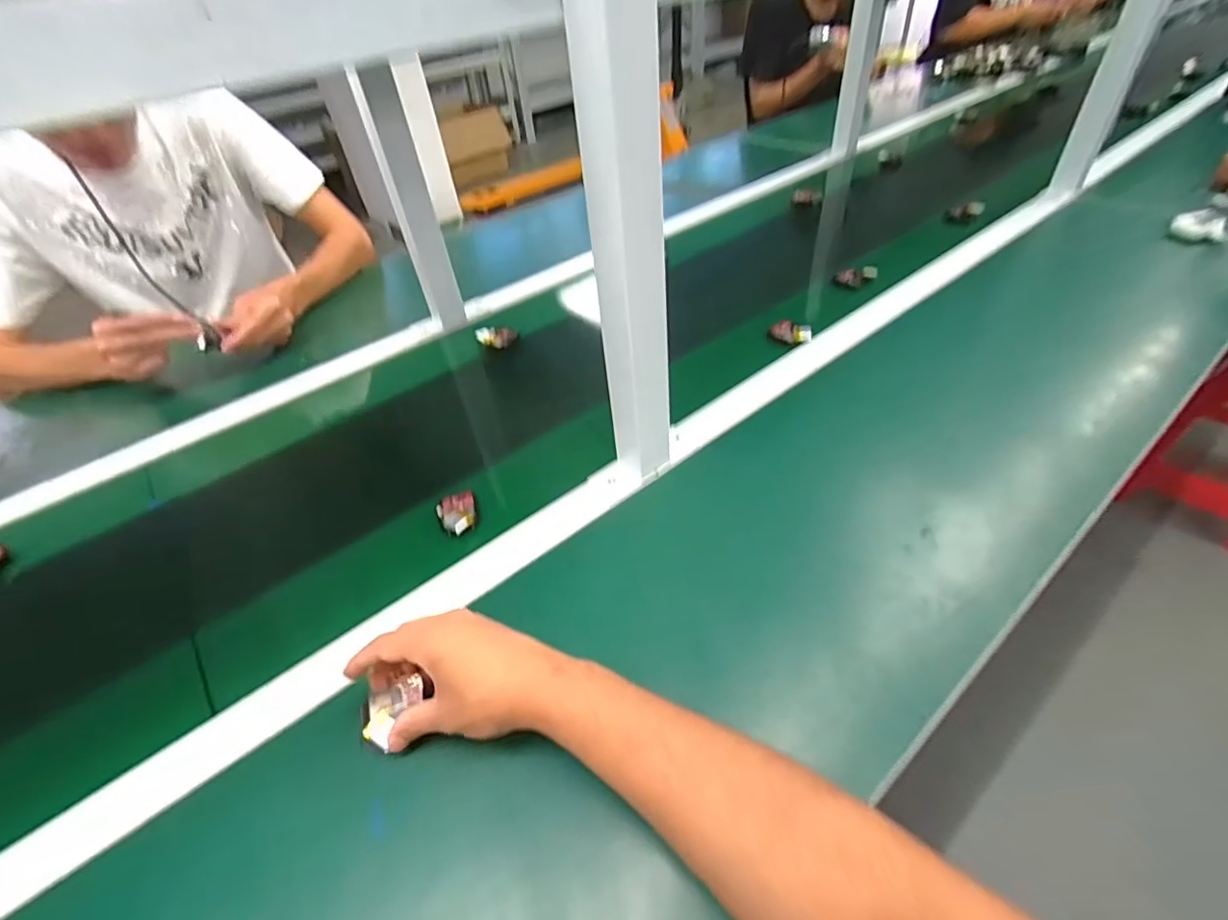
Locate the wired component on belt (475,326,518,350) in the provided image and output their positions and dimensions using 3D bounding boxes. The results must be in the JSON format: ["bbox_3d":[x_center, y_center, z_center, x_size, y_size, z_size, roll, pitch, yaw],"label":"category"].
[{"bbox_3d":[-0.164,-0.172,0.772,0.054,0.027,0.020,-11,43,-4],"label":"wired component on belt"}]

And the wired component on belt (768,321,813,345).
[{"bbox_3d":[0.230,-0.166,0.718,0.055,0.015,0.024,24,52,30],"label":"wired component on belt"}]

